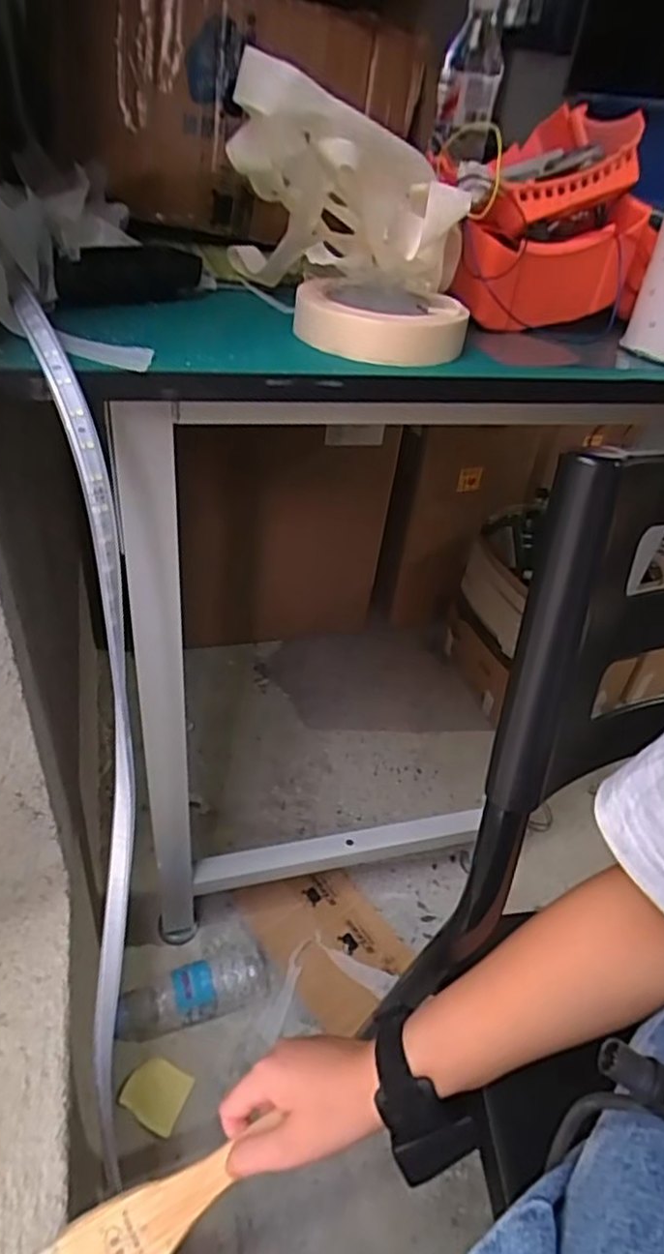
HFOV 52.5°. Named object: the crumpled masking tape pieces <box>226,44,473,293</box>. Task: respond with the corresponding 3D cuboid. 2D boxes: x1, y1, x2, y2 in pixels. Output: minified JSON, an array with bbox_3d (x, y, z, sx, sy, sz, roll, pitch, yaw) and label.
[{"bbox_3d":[0.008,-0.279,0.438,0.157,0.112,0.113,8,38,1],"label":"crumpled masking tape pieces"}]

